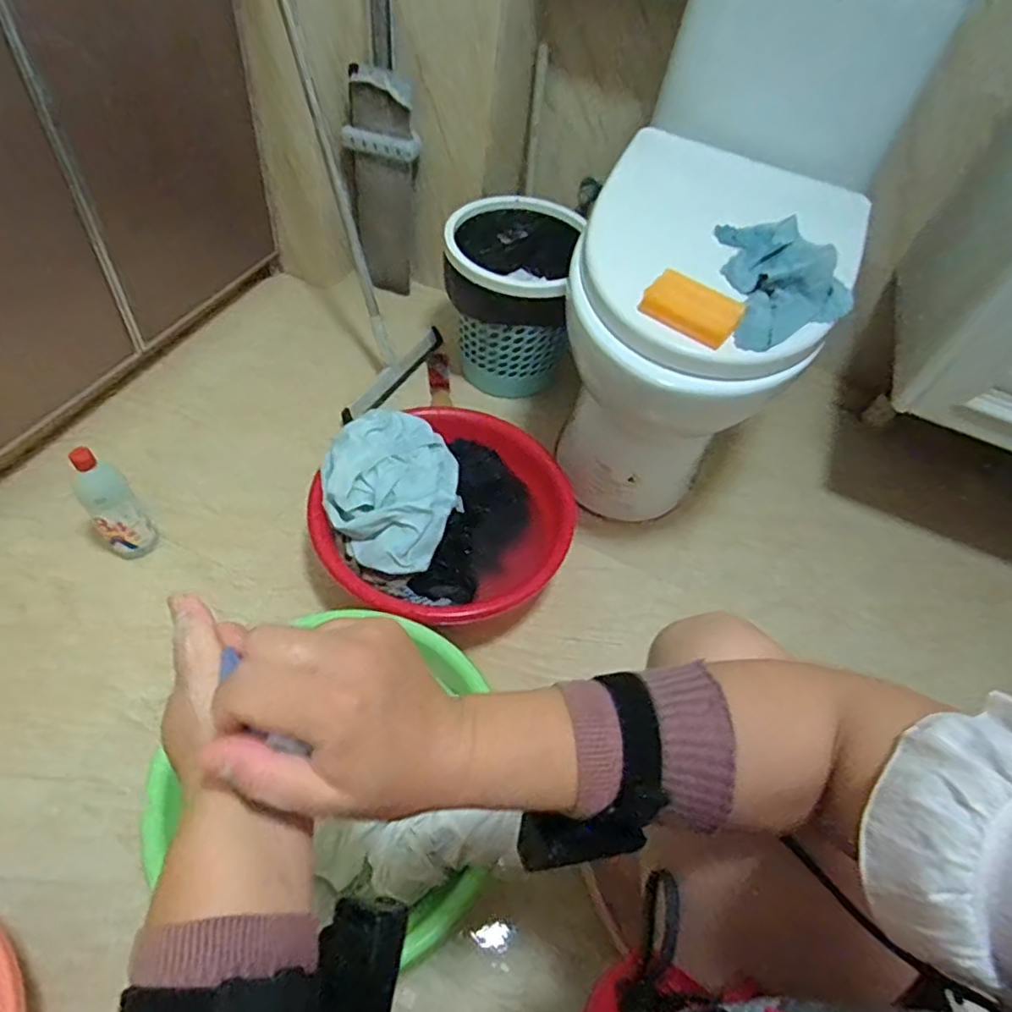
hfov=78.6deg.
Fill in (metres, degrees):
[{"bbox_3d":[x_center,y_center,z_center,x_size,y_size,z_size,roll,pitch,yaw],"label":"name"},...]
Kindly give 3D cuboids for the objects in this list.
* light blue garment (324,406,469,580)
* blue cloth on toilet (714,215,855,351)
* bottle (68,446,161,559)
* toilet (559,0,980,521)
[{"bbox_3d":[-0.156,-0.030,0.856,0.180,0.092,0.232,-15,57,-18],"label":"light blue garment"},{"bbox_3d":[0.347,-0.270,0.749,0.159,0.044,0.224,10,53,-1],"label":"blue cloth on toilet"},{"bbox_3d":[-0.535,0.005,0.845,0.061,0.189,0.049,-34,65,-28],"label":"bottle"},{"bbox_3d":[0.321,-0.397,0.936,0.364,0.679,0.727,24,54,10],"label":"toilet"}]

